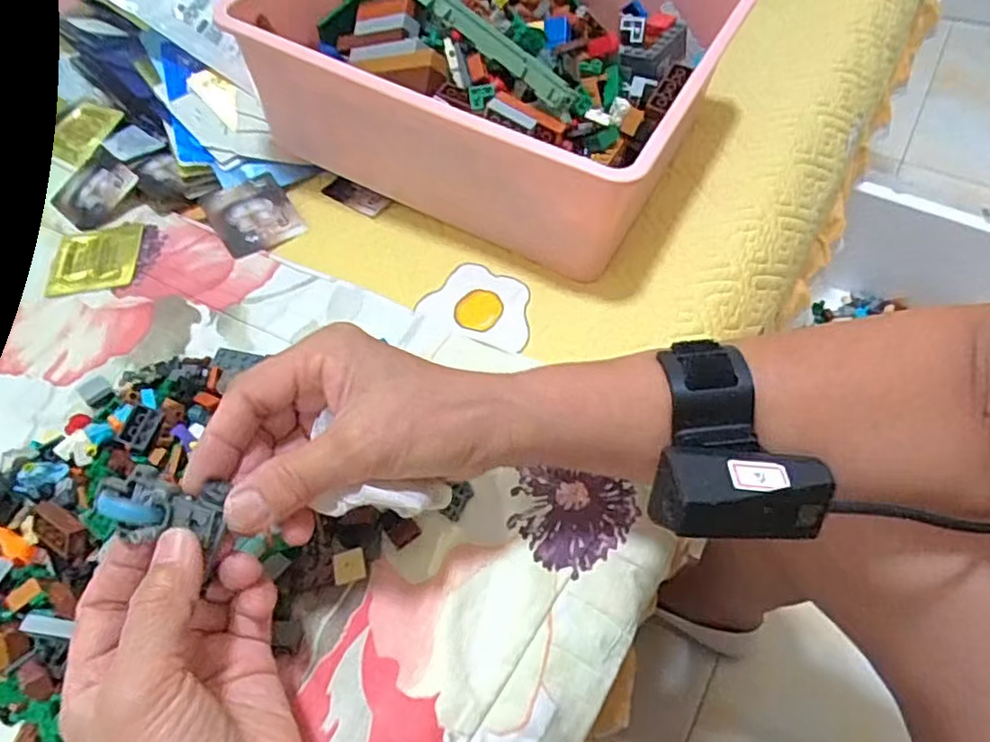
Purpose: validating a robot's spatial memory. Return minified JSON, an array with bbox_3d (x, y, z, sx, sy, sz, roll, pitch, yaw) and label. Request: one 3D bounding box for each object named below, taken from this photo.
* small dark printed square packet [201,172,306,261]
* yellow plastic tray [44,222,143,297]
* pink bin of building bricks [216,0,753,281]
[{"bbox_3d":[-0.183,-0.120,0.499,0.058,0.009,0.069,-29,71,-18],"label":"small dark printed square packet"},{"bbox_3d":[-0.297,-0.083,0.490,0.066,0.009,0.064,-7,55,-2],"label":"yellow plastic tray"},{"bbox_3d":[0.000,-0.231,0.501,0.317,0.129,0.251,24,60,18],"label":"pink bin of building bricks"}]

